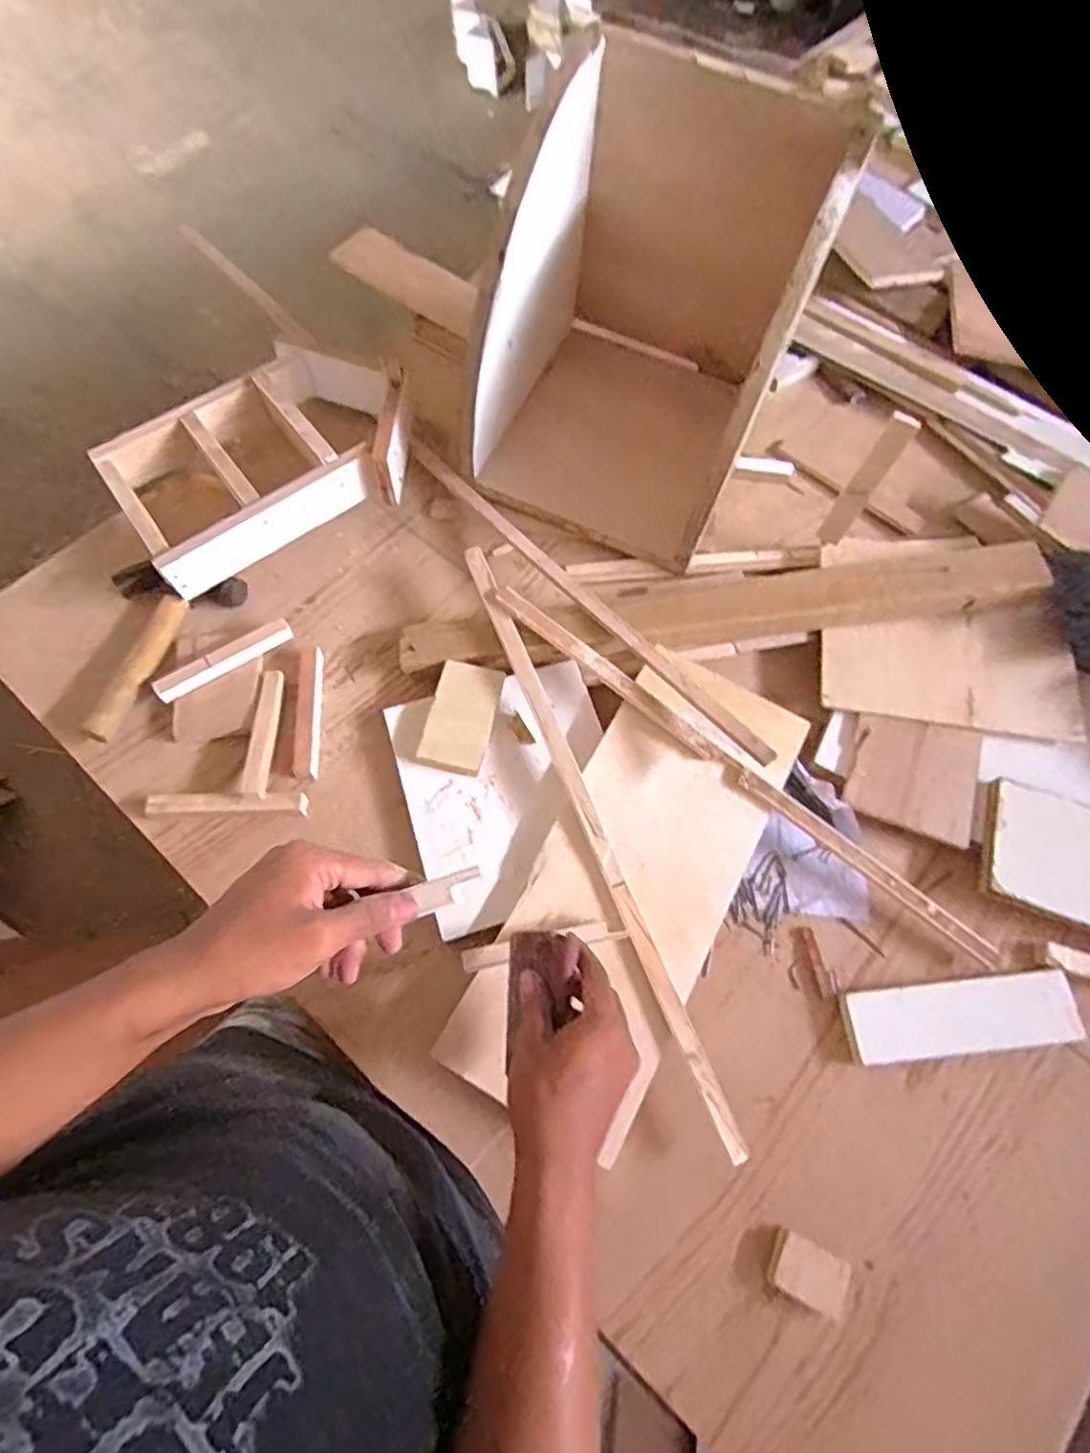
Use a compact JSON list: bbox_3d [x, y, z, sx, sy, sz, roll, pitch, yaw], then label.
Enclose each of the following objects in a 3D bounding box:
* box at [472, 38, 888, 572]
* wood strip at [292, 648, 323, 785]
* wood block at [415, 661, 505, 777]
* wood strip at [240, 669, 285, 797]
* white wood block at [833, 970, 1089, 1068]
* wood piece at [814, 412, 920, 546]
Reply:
[{"bbox_3d":[0.112,-0.432,0.740,0.281,0.307,0.371,22,69,8],"label":"box"},{"bbox_3d":[-0.237,-0.013,0.696,0.024,0.011,0.133,-2,77,3],"label":"wood strip"},{"bbox_3d":[-0.080,-0.009,0.679,0.060,0.016,0.106,13,68,4],"label":"wood block"},{"bbox_3d":[-0.276,0.004,0.680,0.022,0.008,0.131,1,68,-1],"label":"wood strip"},{"bbox_3d":[0.358,0.250,0.601,0.198,0.015,0.059,-5,68,-3],"label":"white wood block"},{"bbox_3d":[0.332,-0.251,0.723,0.027,0.145,0.011,37,46,13],"label":"wood piece"}]

